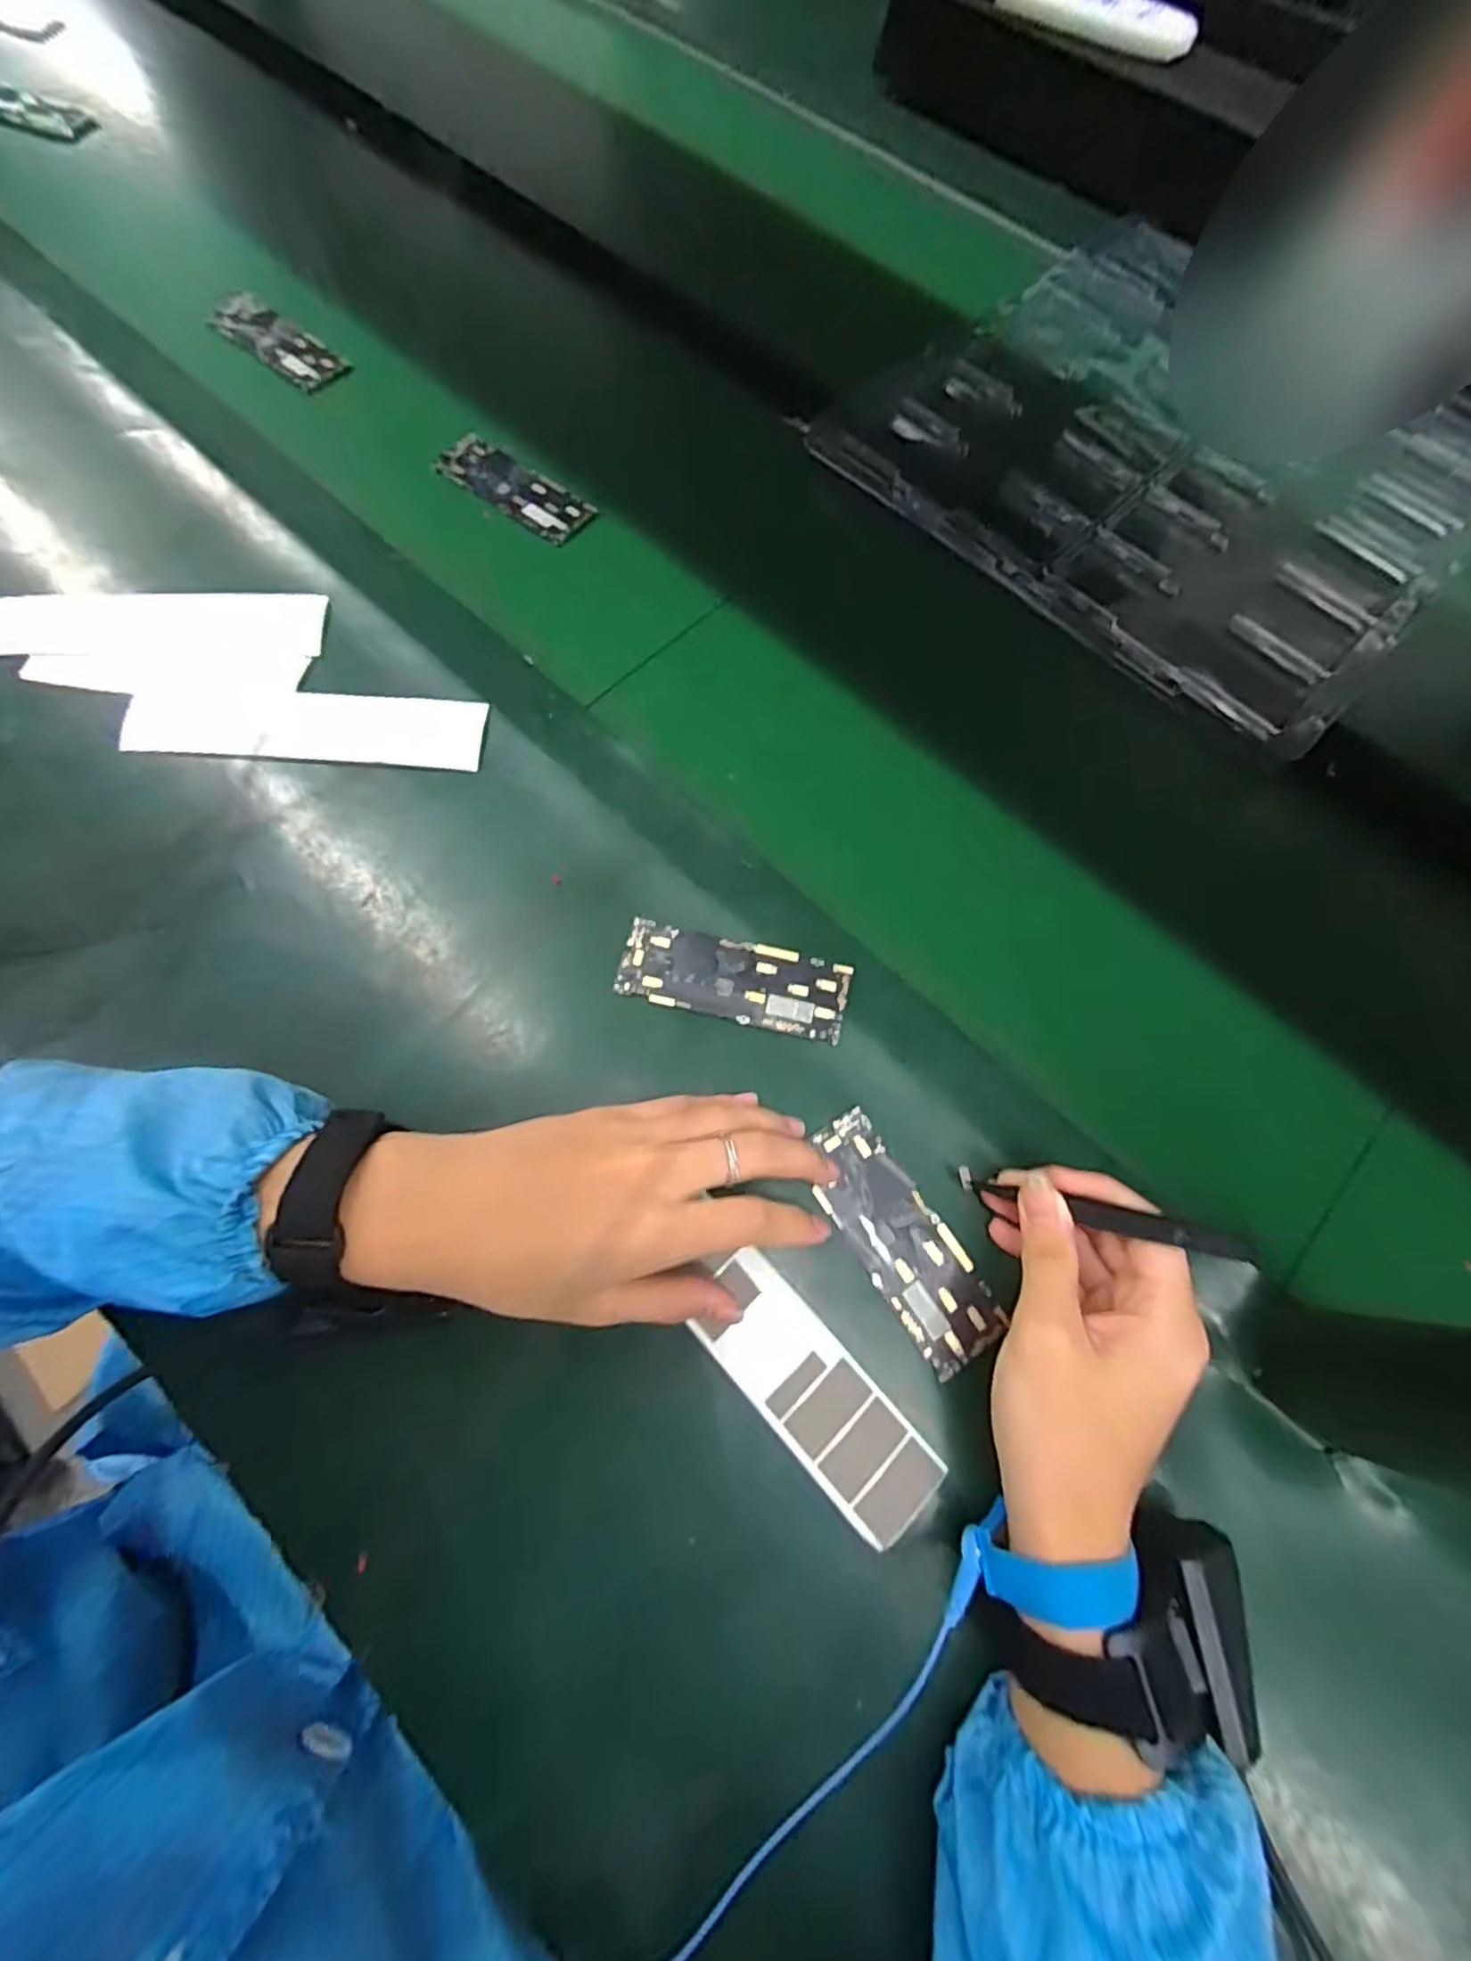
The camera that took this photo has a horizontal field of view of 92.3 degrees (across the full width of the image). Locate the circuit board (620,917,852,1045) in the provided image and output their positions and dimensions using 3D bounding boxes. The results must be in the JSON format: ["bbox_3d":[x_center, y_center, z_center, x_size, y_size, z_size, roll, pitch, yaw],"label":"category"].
[{"bbox_3d":[-0.001,0.000,0.386,0.123,0.006,0.045,12,74,5],"label":"circuit board"}]

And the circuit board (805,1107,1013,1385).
[{"bbox_3d":[0.080,0.126,0.348,0.045,0.004,0.124,-30,75,-7],"label":"circuit board"}]

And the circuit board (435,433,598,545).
[{"bbox_3d":[-0.161,-0.361,0.515,0.119,0.011,0.041,34,77,11],"label":"circuit board"}]

